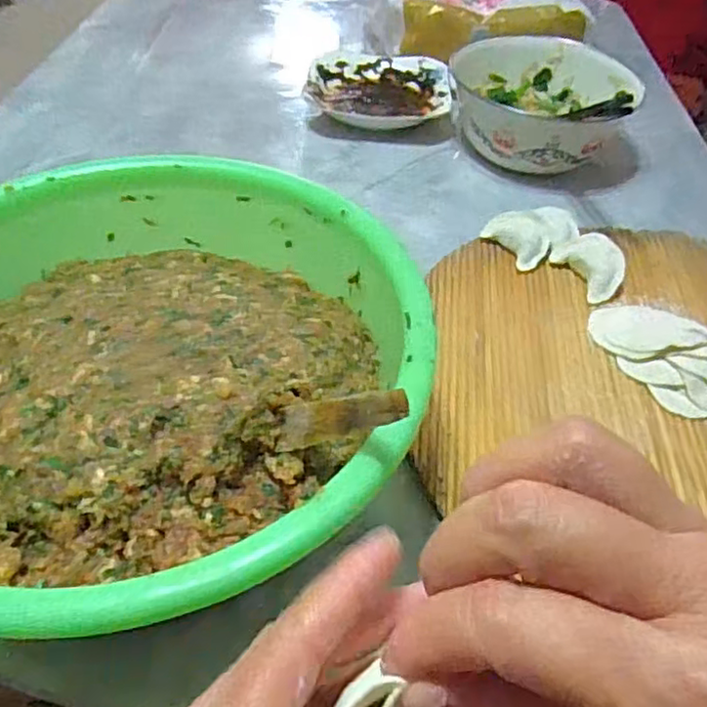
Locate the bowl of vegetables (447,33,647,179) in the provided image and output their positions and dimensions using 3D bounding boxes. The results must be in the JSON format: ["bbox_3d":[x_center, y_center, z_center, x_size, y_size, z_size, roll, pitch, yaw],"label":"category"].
[{"bbox_3d":[0.212,-0.269,0.717,0.162,0.081,0.177,2,46,-2],"label":"bowl of vegetables"}]

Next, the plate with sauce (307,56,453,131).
[{"bbox_3d":[0.032,-0.327,0.806,0.170,0.033,0.145,5,46,0],"label":"plate with sauce"}]

